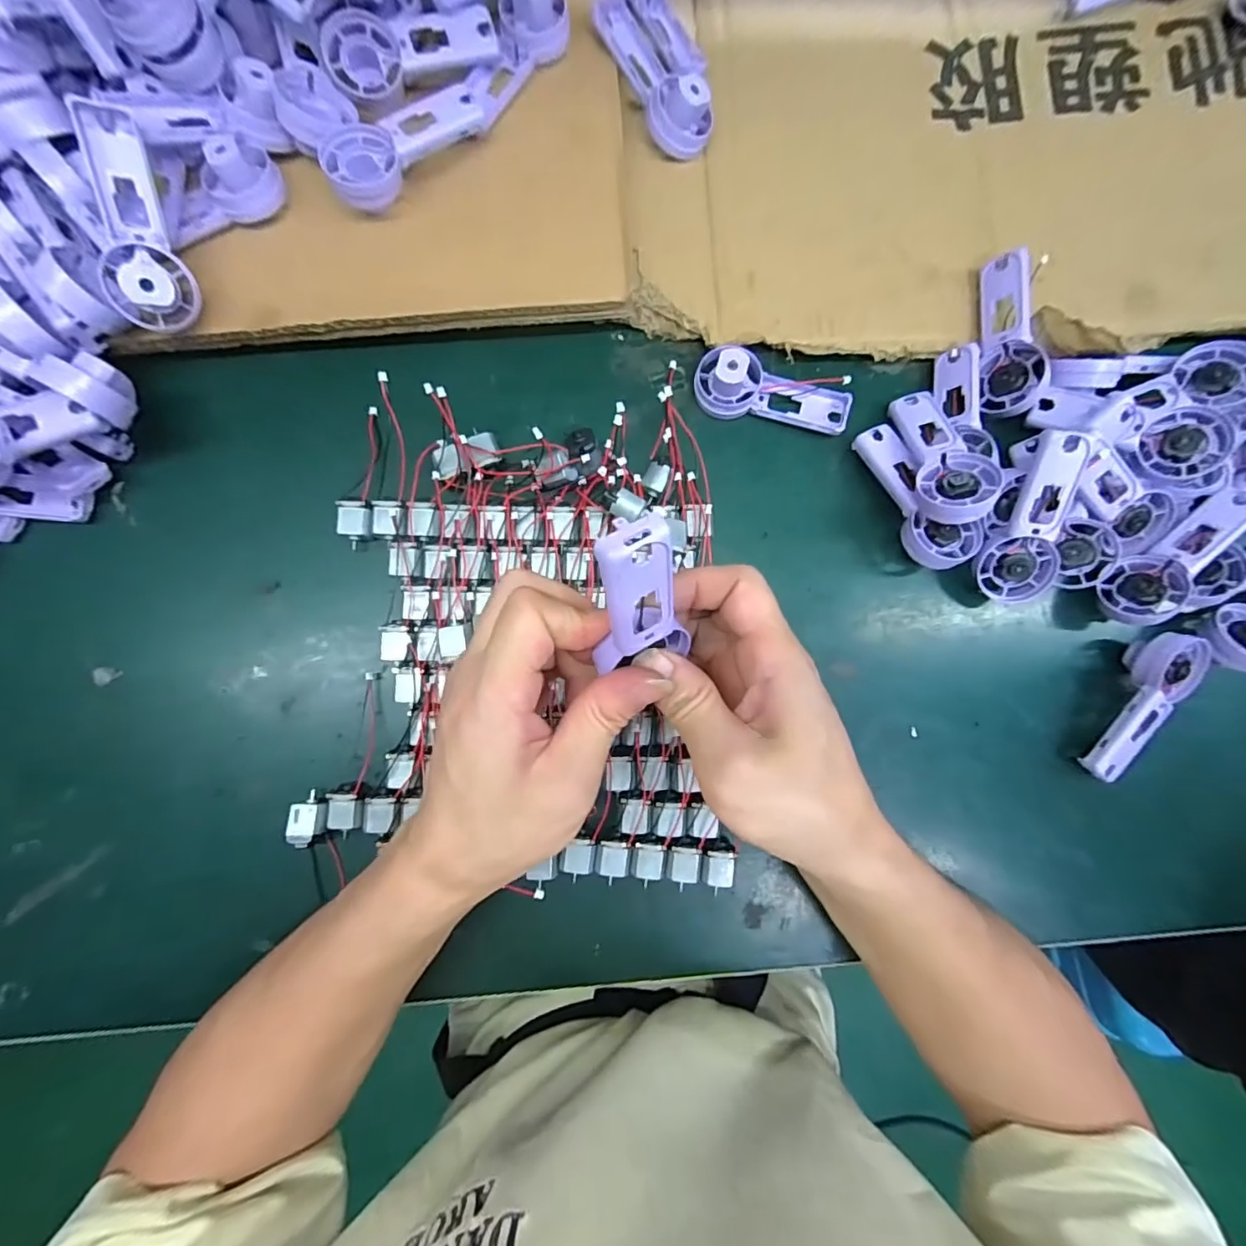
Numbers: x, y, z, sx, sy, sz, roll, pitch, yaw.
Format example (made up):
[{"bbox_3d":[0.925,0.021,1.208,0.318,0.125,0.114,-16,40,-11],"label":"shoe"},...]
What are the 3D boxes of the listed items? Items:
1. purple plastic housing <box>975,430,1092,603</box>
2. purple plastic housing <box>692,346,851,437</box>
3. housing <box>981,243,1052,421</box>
[{"bbox_3d":[0.232,-0.056,0.299,0.048,0.019,0.095,-1,118,-2],"label":"purple plastic housing"},{"bbox_3d":[0.091,-0.139,0.320,0.094,0.020,0.033,9,86,-1],"label":"purple plastic housing"},{"bbox_3d":[0.230,-0.171,0.316,0.010,0.030,0.092,-4,92,-46],"label":"housing"}]

